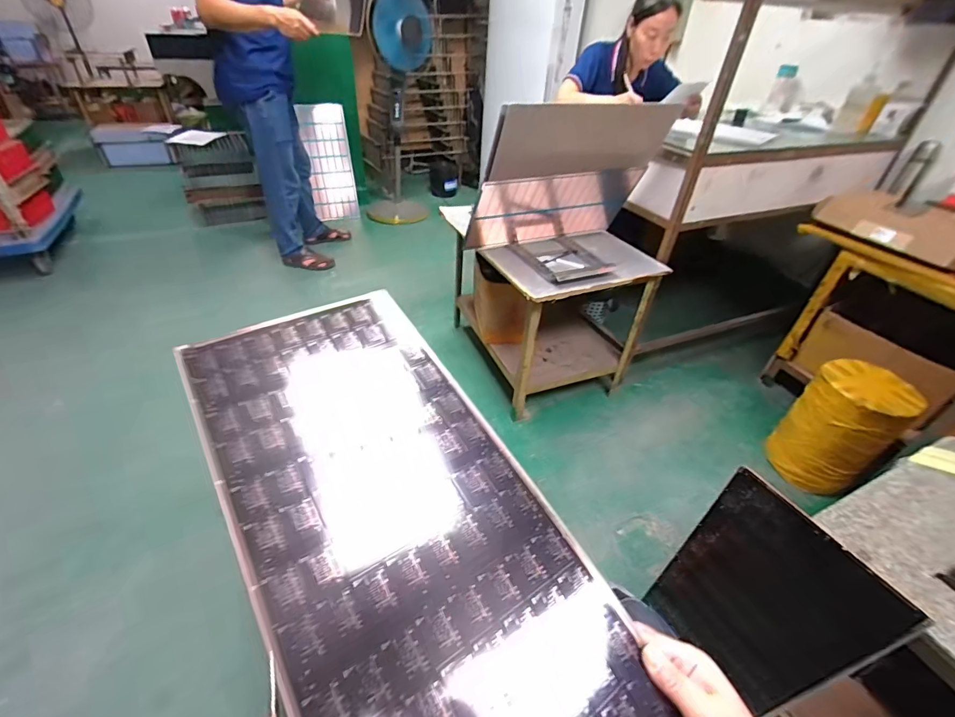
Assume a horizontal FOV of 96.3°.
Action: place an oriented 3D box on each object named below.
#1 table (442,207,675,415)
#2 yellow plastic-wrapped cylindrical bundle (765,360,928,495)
[{"bbox_3d":[0.199,-0.220,1.480,0.473,0.471,0.631,-14,42,-22],"label":"table"},{"bbox_3d":[1.055,0.202,1.261,0.233,0.329,0.222,2,38,-2],"label":"yellow plastic-wrapped cylindrical bundle"}]

